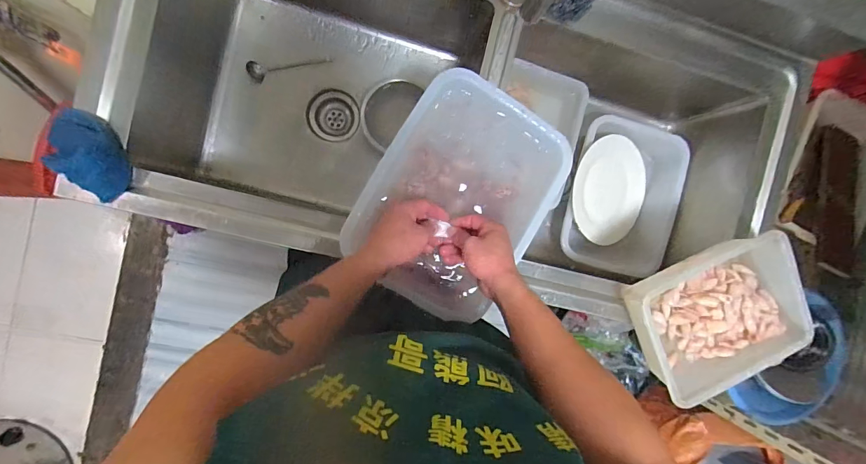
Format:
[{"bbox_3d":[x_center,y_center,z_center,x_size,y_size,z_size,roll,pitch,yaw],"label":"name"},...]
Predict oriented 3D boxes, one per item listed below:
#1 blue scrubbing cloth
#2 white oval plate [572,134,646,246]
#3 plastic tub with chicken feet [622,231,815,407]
[{"bbox_3d":[-0.497,-0.114,0.571,0.098,0.073,0.103,30,89,-9],"label":"blue scrubbing cloth"},{"bbox_3d":[0.403,-0.092,0.903,0.219,0.017,0.234,8,101,-28],"label":"white oval plate"},{"bbox_3d":[0.486,0.147,0.693,0.271,0.086,0.212,-25,97,-6],"label":"plastic tub with chicken feet"}]

